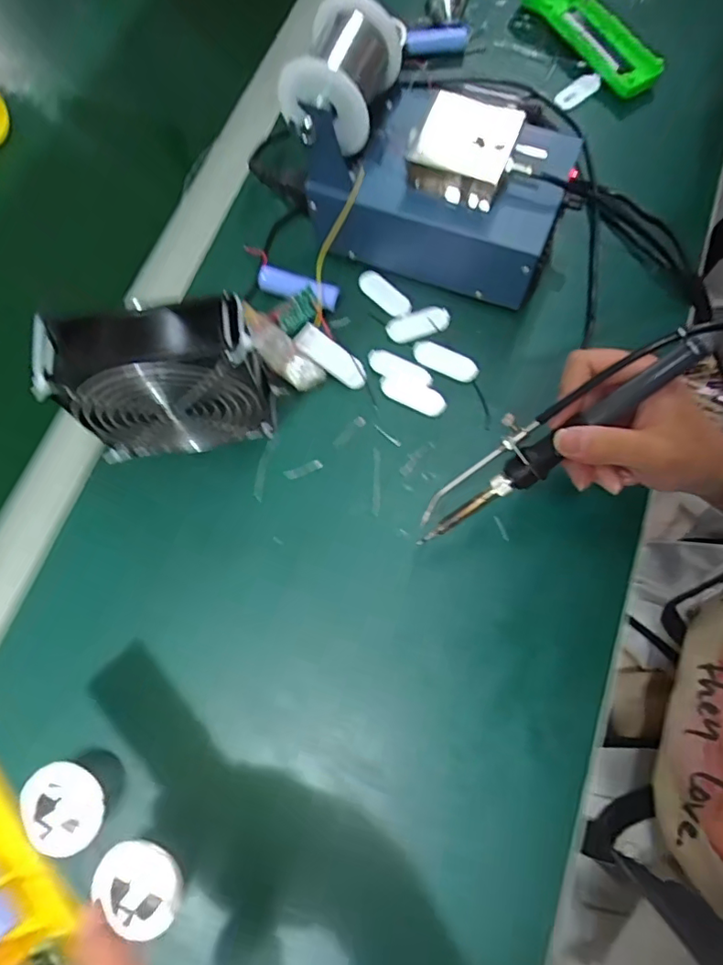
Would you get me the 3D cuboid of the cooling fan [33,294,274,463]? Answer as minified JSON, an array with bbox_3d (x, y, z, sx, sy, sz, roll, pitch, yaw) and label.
[{"bbox_3d":[-0.128,-0.068,0.377,0.123,0.116,0.056,-8,71,-1],"label":"cooling fan"}]

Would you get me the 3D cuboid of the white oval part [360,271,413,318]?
[{"bbox_3d":[0.020,-0.156,0.462,0.051,0.008,0.019,42,78,14],"label":"white oval part"}]

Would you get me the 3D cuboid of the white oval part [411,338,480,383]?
[{"bbox_3d":[0.066,-0.097,0.440,0.054,0.005,0.022,24,74,10],"label":"white oval part"}]

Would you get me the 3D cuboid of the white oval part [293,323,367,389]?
[{"bbox_3d":[-0.022,-0.097,0.432,0.062,0.004,0.021,37,104,-2],"label":"white oval part"}]

